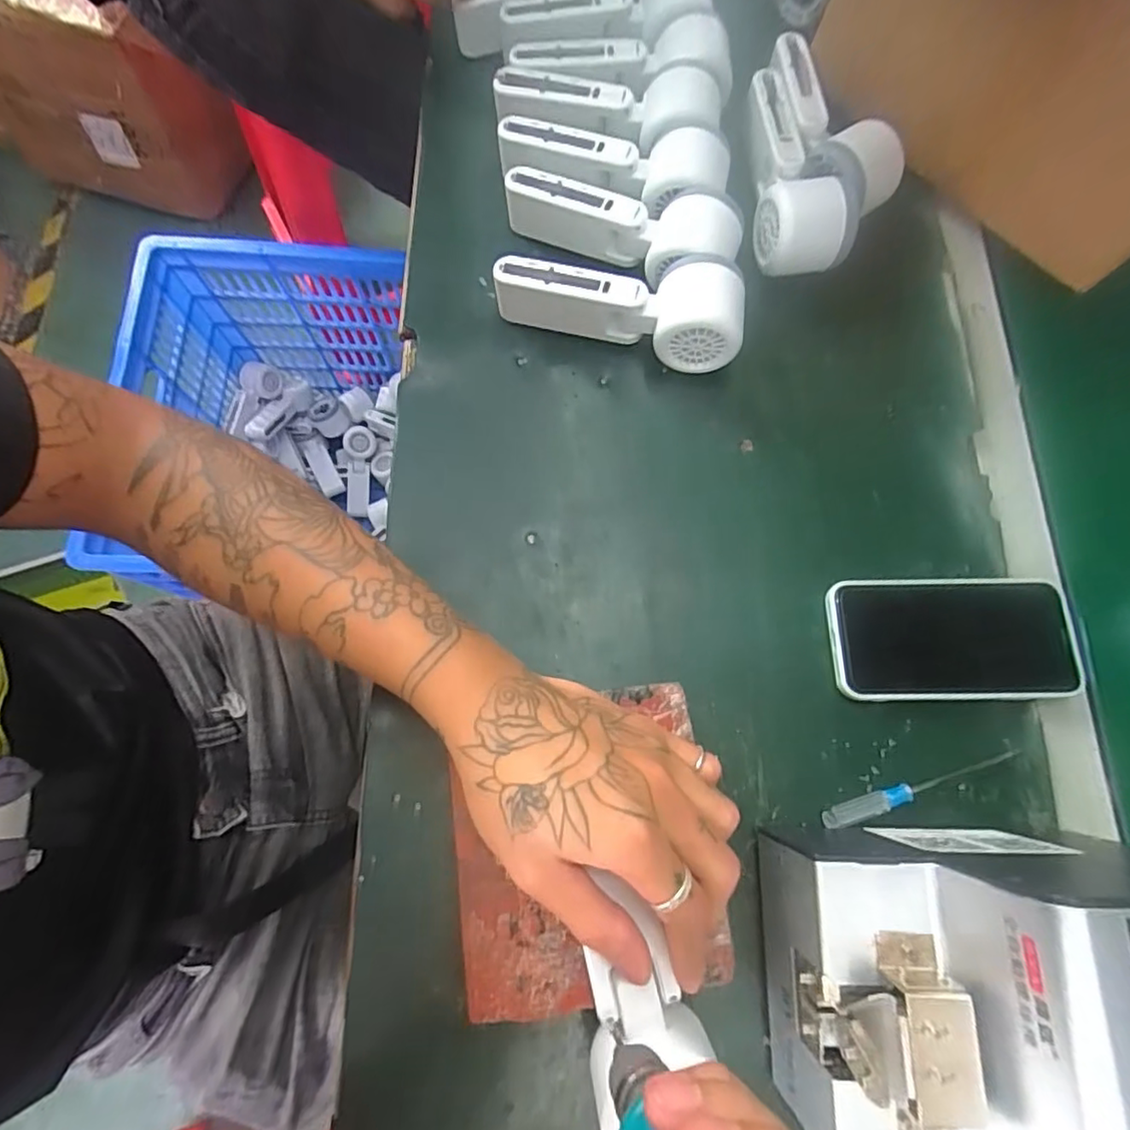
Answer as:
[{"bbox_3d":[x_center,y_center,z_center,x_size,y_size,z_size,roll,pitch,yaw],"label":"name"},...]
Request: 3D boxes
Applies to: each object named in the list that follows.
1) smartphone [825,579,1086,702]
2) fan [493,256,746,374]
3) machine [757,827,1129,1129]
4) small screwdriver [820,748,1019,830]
[{"bbox_3d":[0.239,0.045,0.362,0.145,0.012,0.074,-1,75,1],"label":"smartphone"},{"bbox_3d":[0.035,-0.169,0.391,0.162,0.055,0.056,5,75,3],"label":"fan"},{"bbox_3d":[0.194,0.195,0.256,0.179,0.144,0.138,3,75,2],"label":"machine"},{"bbox_3d":[0.209,0.131,0.344,0.123,0.007,0.012,-18,75,-3],"label":"small screwdriver"}]

